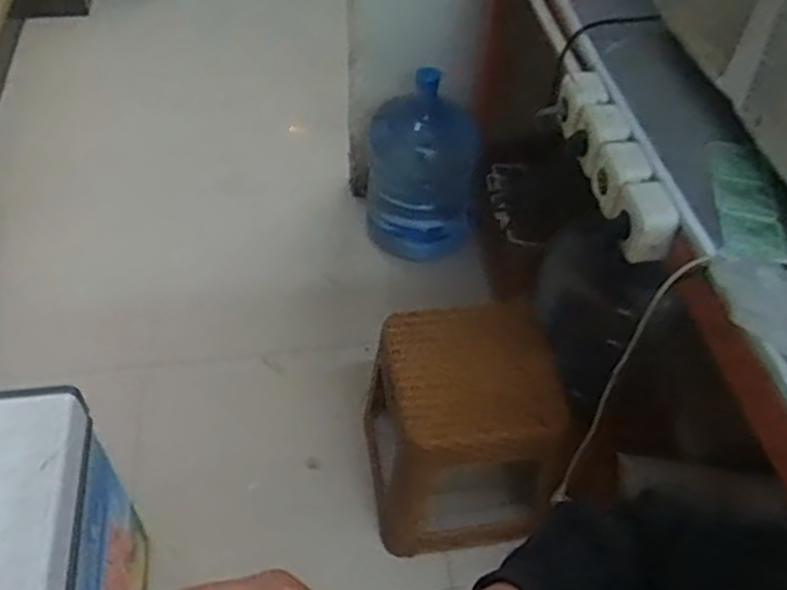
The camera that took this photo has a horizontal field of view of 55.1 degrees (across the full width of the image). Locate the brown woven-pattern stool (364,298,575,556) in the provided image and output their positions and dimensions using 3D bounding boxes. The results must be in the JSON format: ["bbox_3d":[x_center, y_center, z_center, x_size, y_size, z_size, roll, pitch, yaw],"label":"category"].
[{"bbox_3d":[0.130,0.241,1.388,0.316,0.376,0.330,-8,50,-10],"label":"brown woven-pattern stool"}]

